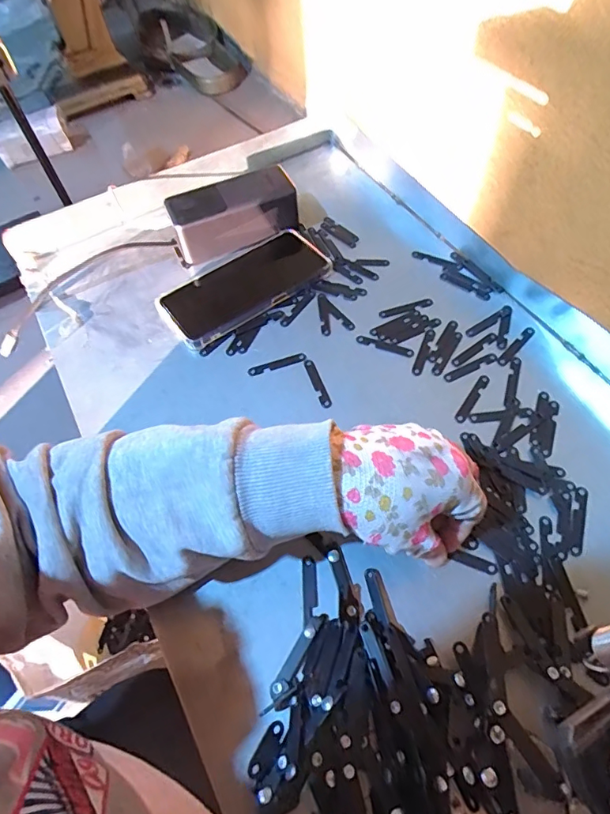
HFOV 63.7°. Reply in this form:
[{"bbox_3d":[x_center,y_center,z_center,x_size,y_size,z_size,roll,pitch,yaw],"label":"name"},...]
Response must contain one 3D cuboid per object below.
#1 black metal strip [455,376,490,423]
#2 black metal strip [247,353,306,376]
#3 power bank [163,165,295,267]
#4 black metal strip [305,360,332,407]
[{"bbox_3d":[0.138,-0.008,0.402,0.009,0.004,0.052,31,65,21],"label":"black metal strip"},{"bbox_3d":[-0.025,-0.038,0.435,0.052,0.004,0.008,-17,58,-7],"label":"black metal strip"},{"bbox_3d":[-0.075,-0.203,0.515,0.125,0.051,0.059,-19,59,-8],"label":"power bank"},{"bbox_3d":[0.011,-0.020,0.423,0.009,0.004,0.052,-17,58,-7],"label":"black metal strip"}]

